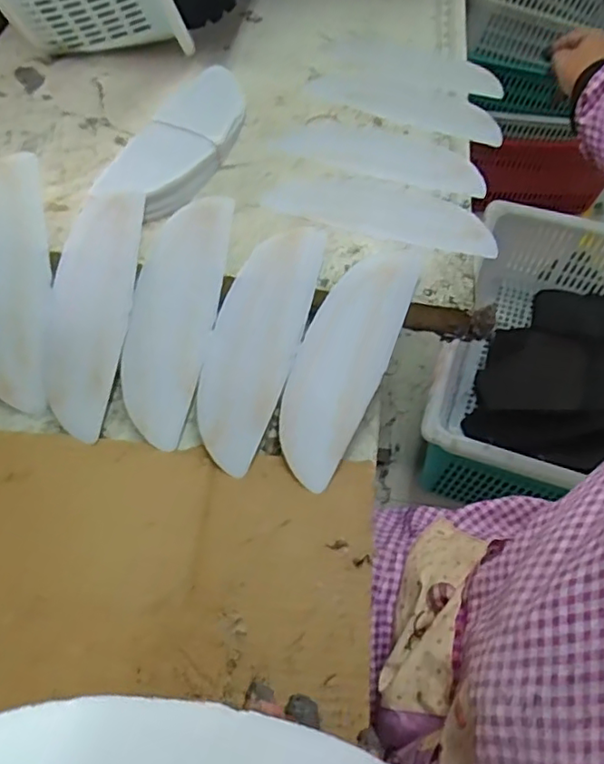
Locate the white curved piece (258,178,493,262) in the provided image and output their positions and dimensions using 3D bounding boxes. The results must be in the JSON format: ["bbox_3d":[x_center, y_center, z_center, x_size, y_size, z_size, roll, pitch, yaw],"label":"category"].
[{"bbox_3d":[0.073,-0.160,0.582,0.214,0.012,0.066,16,58,6],"label":"white curved piece"}]

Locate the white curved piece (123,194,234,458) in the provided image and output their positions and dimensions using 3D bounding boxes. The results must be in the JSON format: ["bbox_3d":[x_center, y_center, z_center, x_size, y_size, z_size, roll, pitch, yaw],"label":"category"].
[{"bbox_3d":[-0.109,-0.055,0.520,0.068,0.018,0.208,13,88,6],"label":"white curved piece"}]

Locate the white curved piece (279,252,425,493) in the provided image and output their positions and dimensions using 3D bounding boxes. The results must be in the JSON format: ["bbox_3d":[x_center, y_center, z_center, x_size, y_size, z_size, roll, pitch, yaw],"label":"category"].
[{"bbox_3d":[0.035,-0.022,0.514,0.069,0.012,0.217,24,82,0],"label":"white curved piece"}]

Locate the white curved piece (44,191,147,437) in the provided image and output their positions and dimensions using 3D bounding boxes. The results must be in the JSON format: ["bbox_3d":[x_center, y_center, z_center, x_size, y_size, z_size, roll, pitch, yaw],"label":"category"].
[{"bbox_3d":[-0.182,-0.062,0.527,0.068,0.012,0.211,8,85,2],"label":"white curved piece"}]

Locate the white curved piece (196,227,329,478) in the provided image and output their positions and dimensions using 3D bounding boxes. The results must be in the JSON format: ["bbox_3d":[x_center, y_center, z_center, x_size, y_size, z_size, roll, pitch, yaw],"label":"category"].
[{"bbox_3d":[-0.039,-0.036,0.523,0.069,0.014,0.216,17,80,8],"label":"white curved piece"}]

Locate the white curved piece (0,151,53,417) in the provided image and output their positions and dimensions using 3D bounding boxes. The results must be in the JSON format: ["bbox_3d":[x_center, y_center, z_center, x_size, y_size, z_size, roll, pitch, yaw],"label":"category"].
[{"bbox_3d":[-0.253,-0.086,0.527,0.072,0.012,0.218,-3,86,-6],"label":"white curved piece"}]

